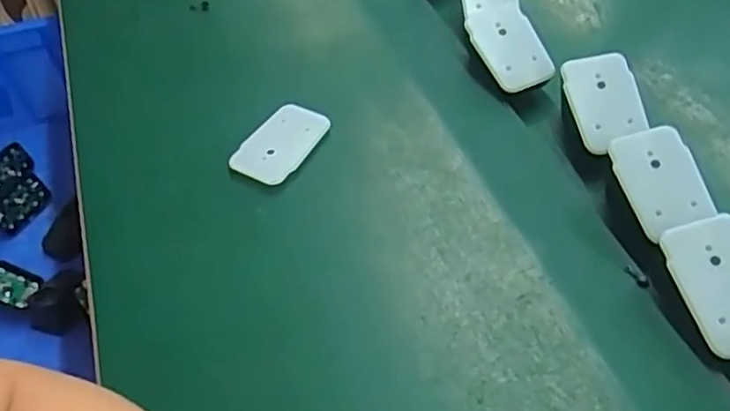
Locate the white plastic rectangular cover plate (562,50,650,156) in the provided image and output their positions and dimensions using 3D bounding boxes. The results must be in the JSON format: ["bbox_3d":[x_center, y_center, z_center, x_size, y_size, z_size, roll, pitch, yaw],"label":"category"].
[{"bbox_3d":[0.154,-0.066,0.413,0.044,0.008,0.065,-11,73,0],"label":"white plastic rectangular cover plate"}]

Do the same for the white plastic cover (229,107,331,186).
[{"bbox_3d":[-0.058,-0.042,0.443,0.041,0.012,0.065,26,57,24],"label":"white plastic cover"}]

